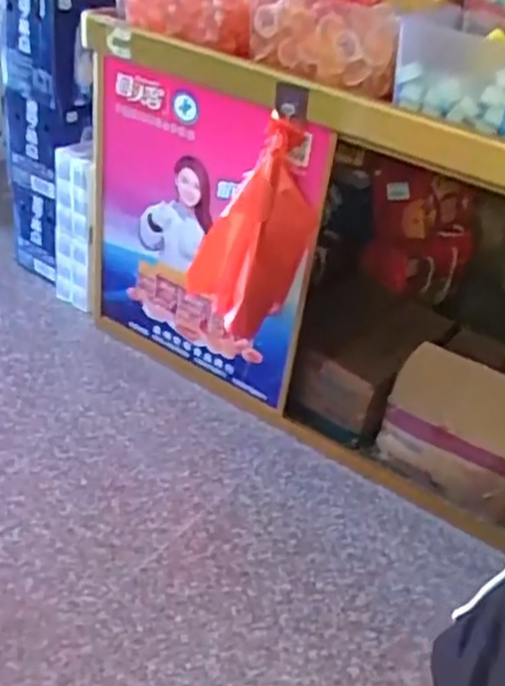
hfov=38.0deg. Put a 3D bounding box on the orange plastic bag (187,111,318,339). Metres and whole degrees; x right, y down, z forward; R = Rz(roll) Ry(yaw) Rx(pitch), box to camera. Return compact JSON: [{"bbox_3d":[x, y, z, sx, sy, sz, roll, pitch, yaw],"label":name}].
[{"bbox_3d":[0.000,-0.209,1.391,0.233,0.371,0.225,5,33,-6],"label":"orange plastic bag"}]

